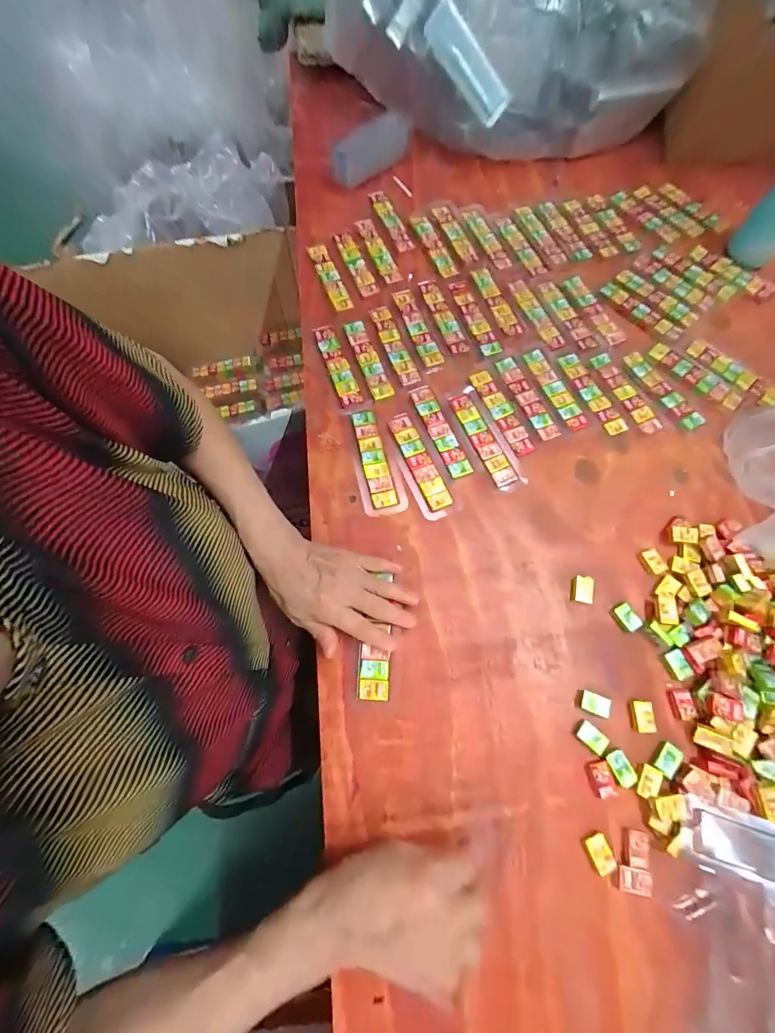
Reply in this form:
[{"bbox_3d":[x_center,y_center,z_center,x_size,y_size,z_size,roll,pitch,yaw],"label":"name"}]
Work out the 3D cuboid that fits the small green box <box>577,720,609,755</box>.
[{"bbox_3d":[0.182,0.195,0.345,0.025,0.004,0.016,42,75,13],"label":"small green box"}]

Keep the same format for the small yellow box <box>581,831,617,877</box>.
[{"bbox_3d":[0.172,0.273,0.316,0.018,0.006,0.025,-21,72,-8],"label":"small yellow box"}]

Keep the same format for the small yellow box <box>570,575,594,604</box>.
[{"bbox_3d":[0.195,0.073,0.390,0.021,0.008,0.027,13,71,4],"label":"small yellow box"}]

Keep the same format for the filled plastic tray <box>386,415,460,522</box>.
[{"bbox_3d":[0.034,-0.057,0.431,0.036,0.004,0.127,-24,73,-9],"label":"filled plastic tray"}]

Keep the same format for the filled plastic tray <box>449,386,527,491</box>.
[{"bbox_3d":[0.112,-0.089,0.441,0.034,0.006,0.129,-23,72,-9],"label":"filled plastic tray"}]

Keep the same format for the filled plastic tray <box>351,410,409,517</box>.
[{"bbox_3d":[-0.014,-0.060,0.430,0.044,0.005,0.127,-13,71,-5],"label":"filled plastic tray"}]

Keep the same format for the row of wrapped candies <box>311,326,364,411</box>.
[{"bbox_3d":[-0.061,-0.184,0.469,0.025,0.005,0.122,-19,72,-8],"label":"row of wrapped candies"}]

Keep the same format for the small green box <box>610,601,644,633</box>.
[{"bbox_3d":[0.234,0.099,0.383,0.020,0.005,0.026,-29,73,-10],"label":"small green box"}]

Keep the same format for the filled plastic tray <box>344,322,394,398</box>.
[{"bbox_3d":[-0.023,-0.191,0.473,0.024,0.004,0.116,-19,72,-7],"label":"filled plastic tray"}]

